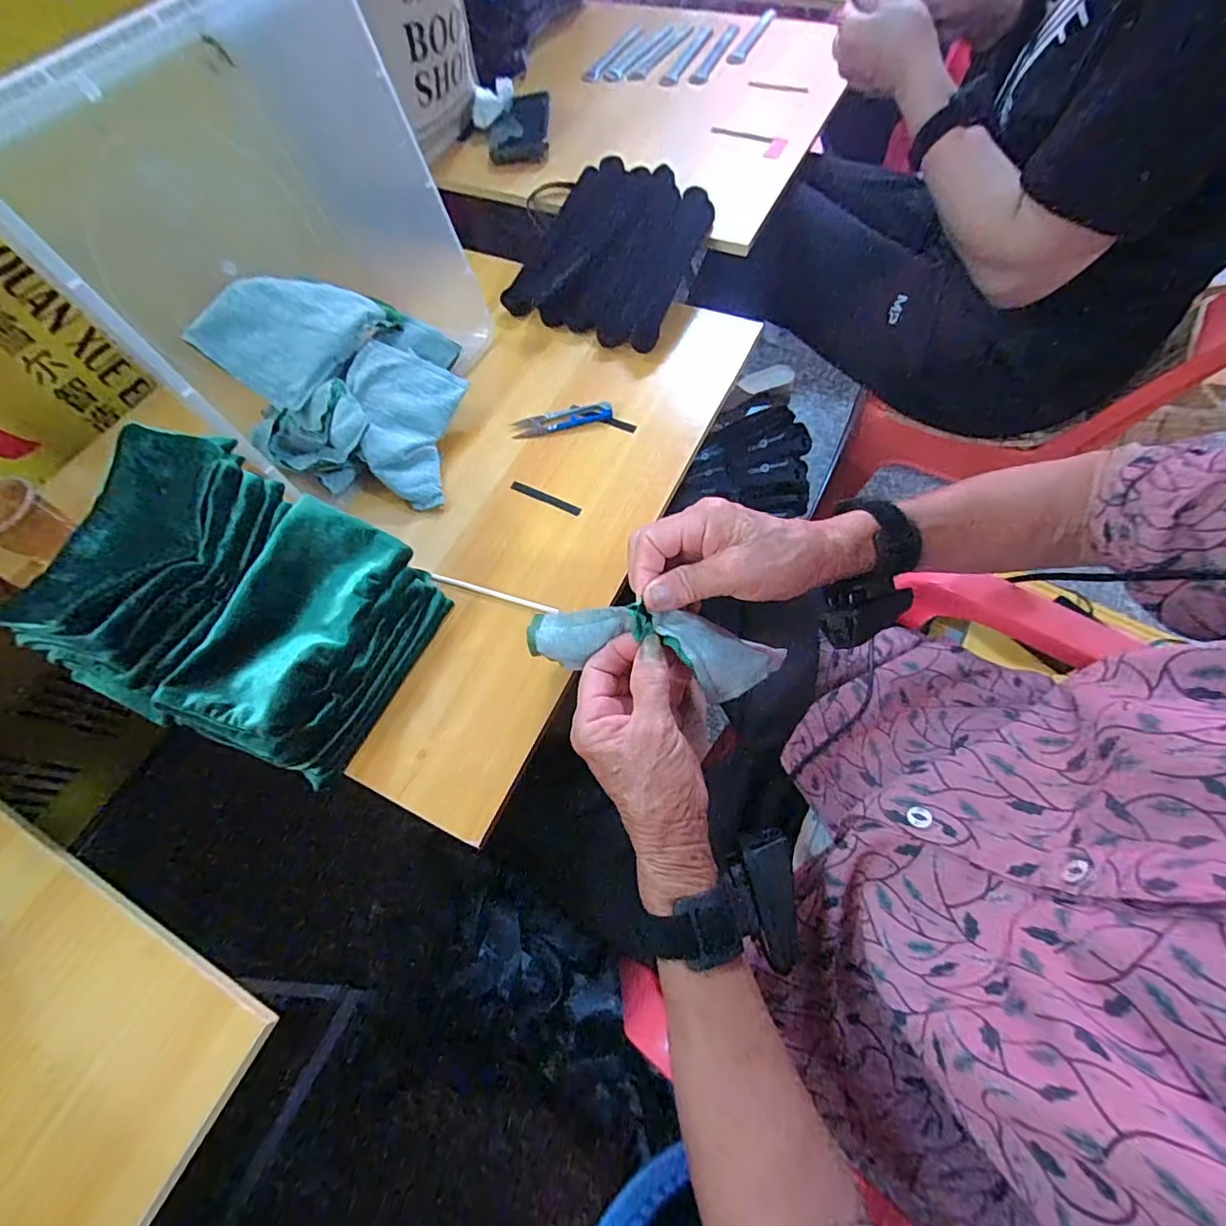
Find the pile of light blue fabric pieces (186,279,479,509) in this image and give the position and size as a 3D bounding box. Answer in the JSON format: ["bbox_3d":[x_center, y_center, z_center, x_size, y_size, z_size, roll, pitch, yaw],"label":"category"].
[{"bbox_3d":[-0.259,-0.225,0.512,0.218,0.107,0.197,8,64,7],"label":"pile of light blue fabric pieces"}]

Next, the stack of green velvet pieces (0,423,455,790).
[{"bbox_3d":[-0.282,-0.009,0.399,0.227,0.122,0.180,22,66,13],"label":"stack of green velvet pieces"}]

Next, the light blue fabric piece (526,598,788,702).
[{"bbox_3d":[0.027,0.022,0.340,0.164,0.036,0.044,9,64,3],"label":"light blue fabric piece"}]

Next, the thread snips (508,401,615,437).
[{"bbox_3d":[-0.052,-0.197,0.541,0.103,0.013,0.026,-9,63,-2],"label":"thread snips"}]

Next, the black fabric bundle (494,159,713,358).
[{"bbox_3d":[-0.008,-0.416,0.606,0.202,0.076,0.193,25,67,14],"label":"black fabric bundle"}]

